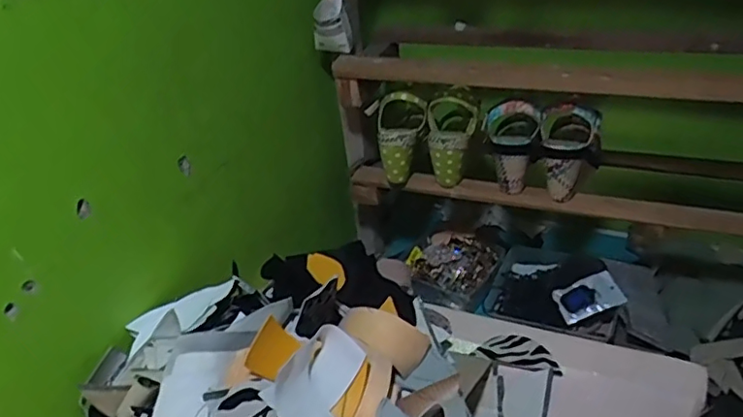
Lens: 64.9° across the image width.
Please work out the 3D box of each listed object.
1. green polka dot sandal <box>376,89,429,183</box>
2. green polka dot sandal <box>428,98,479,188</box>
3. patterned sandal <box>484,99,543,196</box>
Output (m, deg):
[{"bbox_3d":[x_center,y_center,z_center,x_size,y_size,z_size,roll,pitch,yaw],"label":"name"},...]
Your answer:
[{"bbox_3d":[0.051,-0.117,0.942,0.080,0.136,0.076,-5,32,1],"label":"green polka dot sandal"},{"bbox_3d":[0.130,-0.107,0.918,0.081,0.138,0.069,-2,32,6],"label":"green polka dot sandal"},{"bbox_3d":[0.211,-0.091,0.876,0.077,0.145,0.064,1,33,11],"label":"patterned sandal"}]

